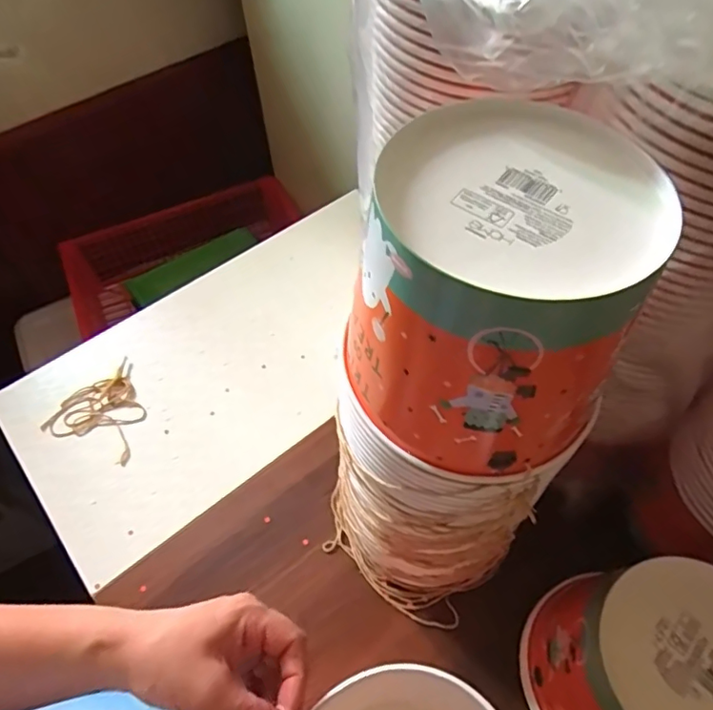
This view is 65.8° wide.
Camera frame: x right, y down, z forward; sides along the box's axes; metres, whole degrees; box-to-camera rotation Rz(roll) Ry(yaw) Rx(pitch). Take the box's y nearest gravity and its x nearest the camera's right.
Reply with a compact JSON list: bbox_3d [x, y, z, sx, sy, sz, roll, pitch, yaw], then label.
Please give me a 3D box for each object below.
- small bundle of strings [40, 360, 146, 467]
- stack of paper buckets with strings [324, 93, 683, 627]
[{"bbox_3d":[-0.282,0.058,0.635,0.108,0.012,0.108,19,57,12],"label":"small bundle of strings"},{"bbox_3d":[0.071,0.050,0.402,0.127,0.402,0.154,21,59,15],"label":"stack of paper buckets with strings"}]

